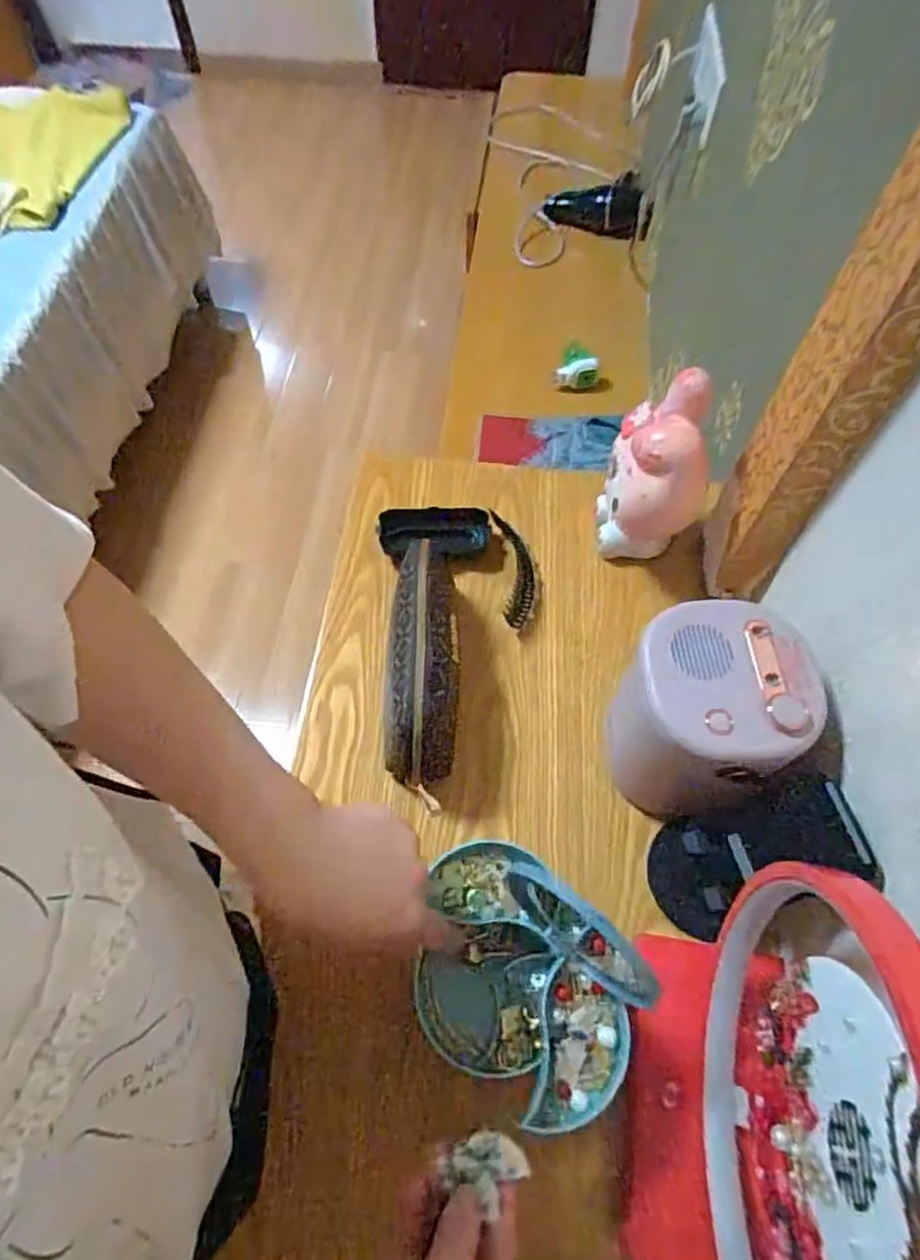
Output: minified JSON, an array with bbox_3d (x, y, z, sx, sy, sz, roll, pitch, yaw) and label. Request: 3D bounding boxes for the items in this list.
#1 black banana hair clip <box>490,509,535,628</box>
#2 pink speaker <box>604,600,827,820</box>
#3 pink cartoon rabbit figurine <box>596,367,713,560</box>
[{"bbox_3d":[0.055,-0.060,0.646,0.035,0.018,0.120,-4,61,-3],"label":"black banana hair clip"},{"bbox_3d":[0.178,0.068,0.506,0.113,0.178,0.107,0,61,-1],"label":"pink speaker"},{"bbox_3d":[0.175,-0.132,0.593,0.087,0.171,0.084,17,62,8],"label":"pink cartoon rabbit figurine"}]

